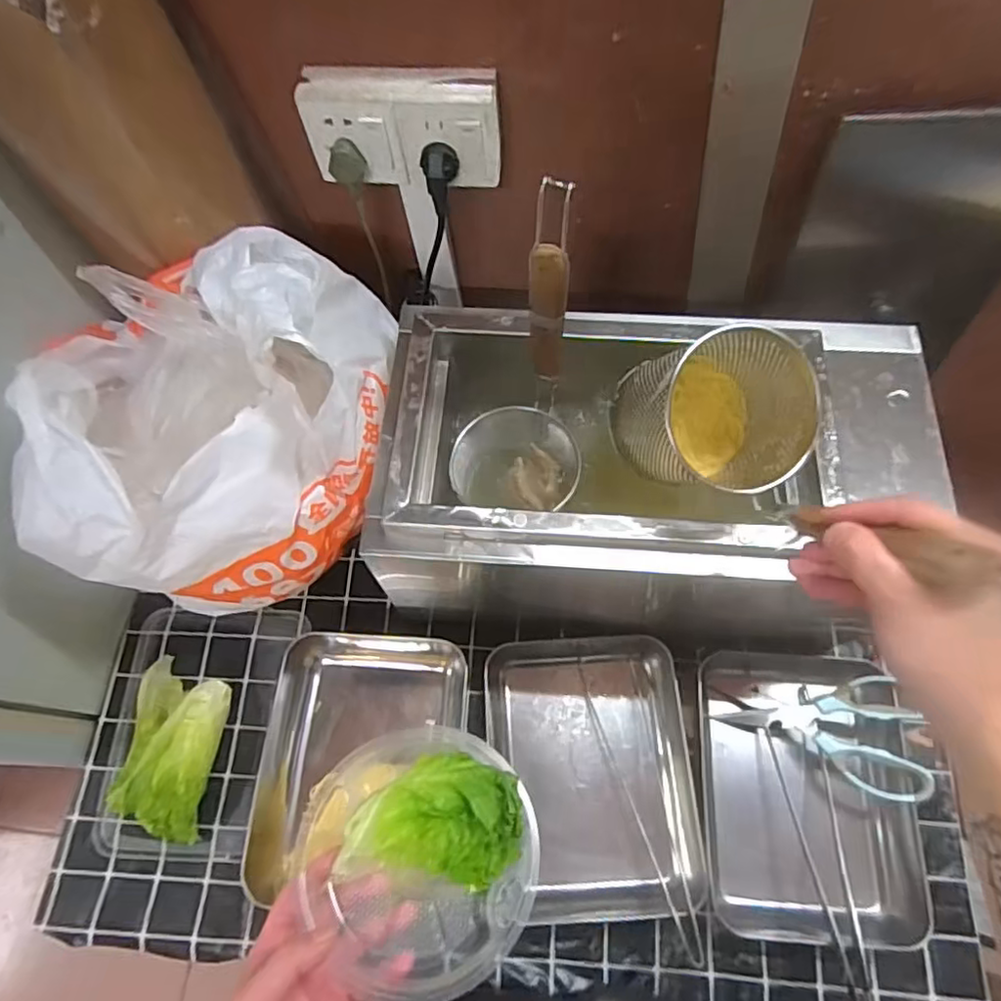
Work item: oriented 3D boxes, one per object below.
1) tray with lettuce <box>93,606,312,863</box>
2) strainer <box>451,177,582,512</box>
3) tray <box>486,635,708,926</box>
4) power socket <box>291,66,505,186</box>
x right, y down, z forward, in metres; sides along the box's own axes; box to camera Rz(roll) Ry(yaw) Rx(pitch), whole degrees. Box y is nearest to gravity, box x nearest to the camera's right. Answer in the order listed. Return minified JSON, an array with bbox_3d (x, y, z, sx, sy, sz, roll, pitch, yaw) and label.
[{"bbox_3d":[-0.328,0.235,0.669,0.185,0.050,0.254,2,67,3],"label":"tray with lettuce"},{"bbox_3d":[0.006,-0.089,0.527,0.111,0.273,0.100,-10,67,-2],"label":"strainer"},{"bbox_3d":[0.092,0.274,0.646,0.188,0.053,0.259,-5,67,0],"label":"tray"},{"bbox_3d":[-0.087,-0.333,0.576,0.169,0.086,0.043,4,67,4],"label":"power socket"}]

